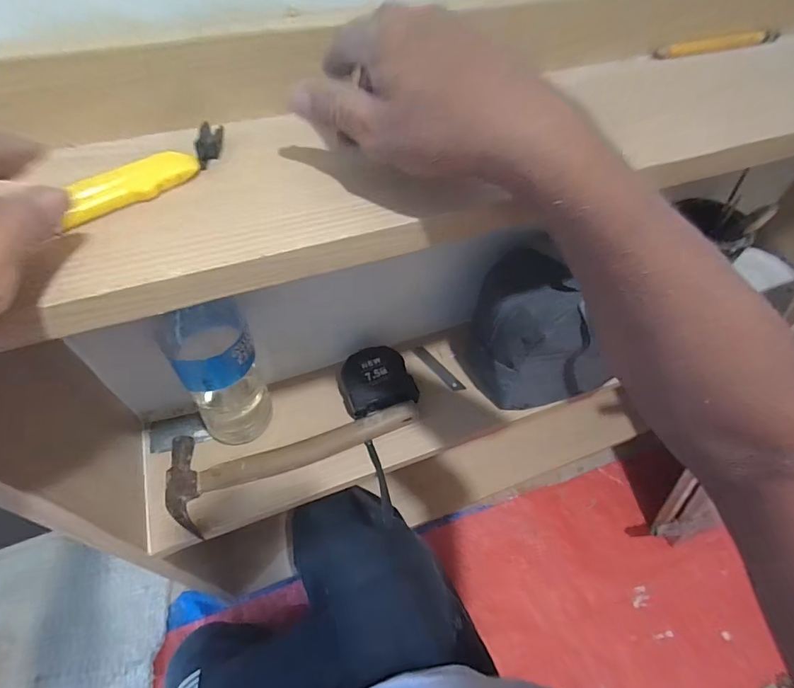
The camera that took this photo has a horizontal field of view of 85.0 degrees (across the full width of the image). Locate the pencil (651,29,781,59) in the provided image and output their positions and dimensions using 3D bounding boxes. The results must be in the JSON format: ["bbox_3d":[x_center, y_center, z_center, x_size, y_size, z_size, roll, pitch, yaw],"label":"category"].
[{"bbox_3d":[0.285,-0.269,0.390,0.134,0.013,0.014,-15,55,-13],"label":"pencil"}]

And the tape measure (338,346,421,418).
[{"bbox_3d":[-0.028,0.049,0.552,0.090,0.040,0.081,-15,55,-13],"label":"tape measure"}]

